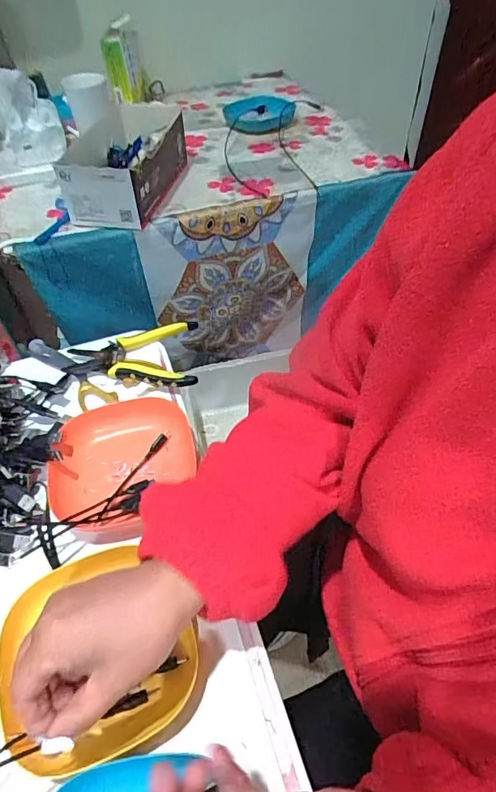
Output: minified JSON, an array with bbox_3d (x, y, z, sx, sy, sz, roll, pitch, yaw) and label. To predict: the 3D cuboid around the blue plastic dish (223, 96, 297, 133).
[{"bbox_3d":[0.028,-0.614,1.006,0.154,0.030,0.177,-3,50,0],"label":"blue plastic dish"}]

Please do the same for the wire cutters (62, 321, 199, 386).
[{"bbox_3d":[-0.138,-0.055,0.569,0.156,0.023,0.120,0,50,2],"label":"wire cutters"}]

